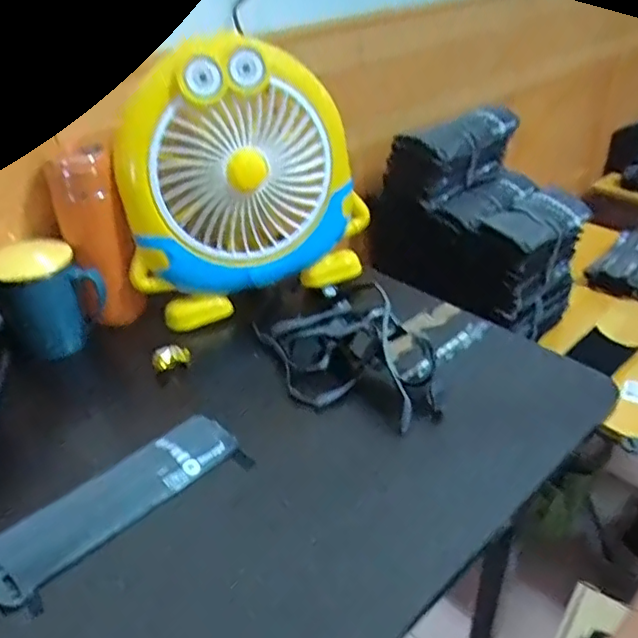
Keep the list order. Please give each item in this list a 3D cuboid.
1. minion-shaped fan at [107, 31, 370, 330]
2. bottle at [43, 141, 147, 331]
[{"bbox_3d":[-0.082,-0.148,0.647,0.250,0.261,0.089,-15,36,-19],"label":"minion-shaped fan"},{"bbox_3d":[-0.230,-0.080,0.636,0.057,0.173,0.053,-25,41,-31],"label":"bottle"}]

